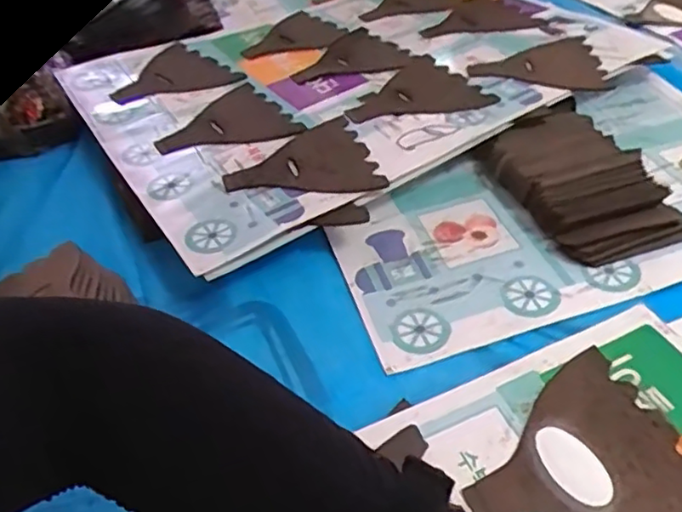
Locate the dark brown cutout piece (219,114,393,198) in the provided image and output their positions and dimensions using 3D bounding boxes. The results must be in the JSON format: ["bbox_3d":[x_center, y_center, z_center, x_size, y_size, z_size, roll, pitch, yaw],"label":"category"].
[{"bbox_3d":[-0.038,-0.078,0.548,0.122,0.011,0.124,-18,41,-8],"label":"dark brown cutout piece"}]

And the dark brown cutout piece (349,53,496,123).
[{"bbox_3d":[0.067,-0.163,0.625,0.130,0.010,0.127,-13,44,-6],"label":"dark brown cutout piece"}]

